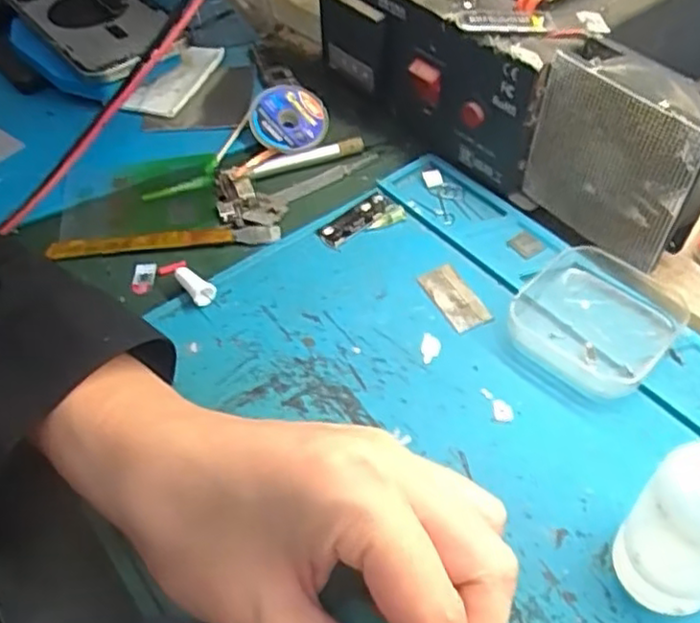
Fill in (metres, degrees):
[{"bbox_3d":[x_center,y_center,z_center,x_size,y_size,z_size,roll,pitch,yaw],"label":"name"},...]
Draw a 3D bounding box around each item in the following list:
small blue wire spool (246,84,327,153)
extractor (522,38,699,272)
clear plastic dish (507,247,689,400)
[{"bbox_3d":[-0.037,-0.116,0.413,0.045,0.011,0.041,-9,90,-3],"label":"small blue wire spool"},{"bbox_3d":[0.123,-0.068,0.314,0.033,0.085,0.081,-37,57,-25],"label":"extractor"},{"bbox_3d":[0.109,0.001,0.304,0.063,0.019,0.066,32,59,27],"label":"clear plastic dish"}]

